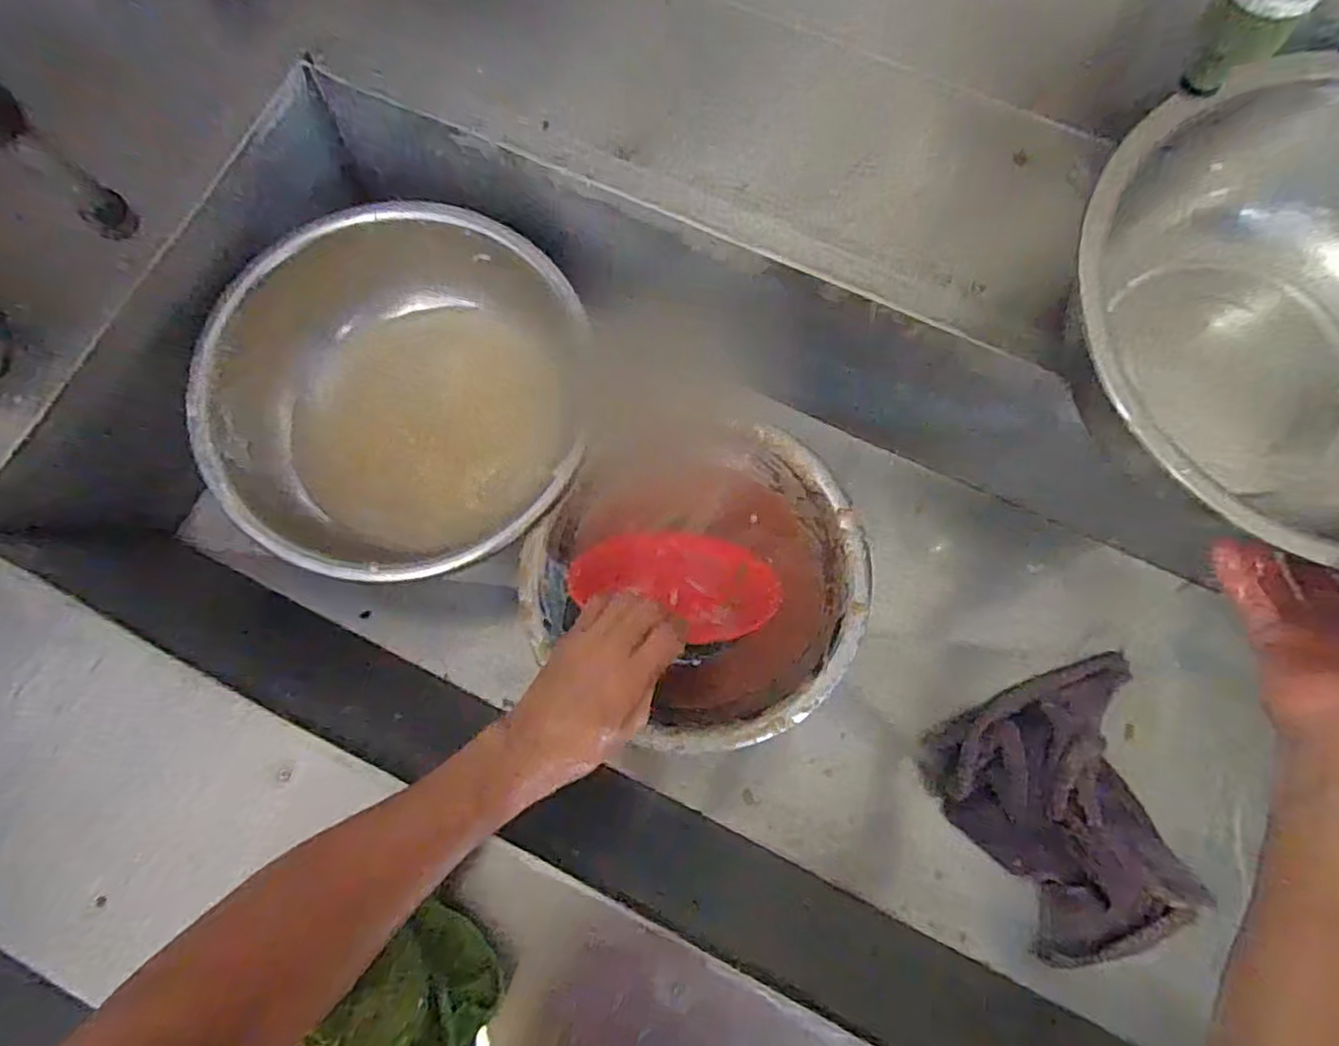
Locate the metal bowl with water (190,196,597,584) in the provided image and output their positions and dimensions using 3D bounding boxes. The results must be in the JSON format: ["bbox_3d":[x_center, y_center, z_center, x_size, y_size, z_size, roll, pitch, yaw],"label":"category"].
[{"bbox_3d":[-0.250,-0.115,0.612,0.308,0.119,0.334,0,77,1],"label":"metal bowl with water"}]

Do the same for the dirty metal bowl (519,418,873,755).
[{"bbox_3d":[0.030,0.063,0.582,0.287,0.099,0.274,-29,78,-5],"label":"dirty metal bowl"}]

